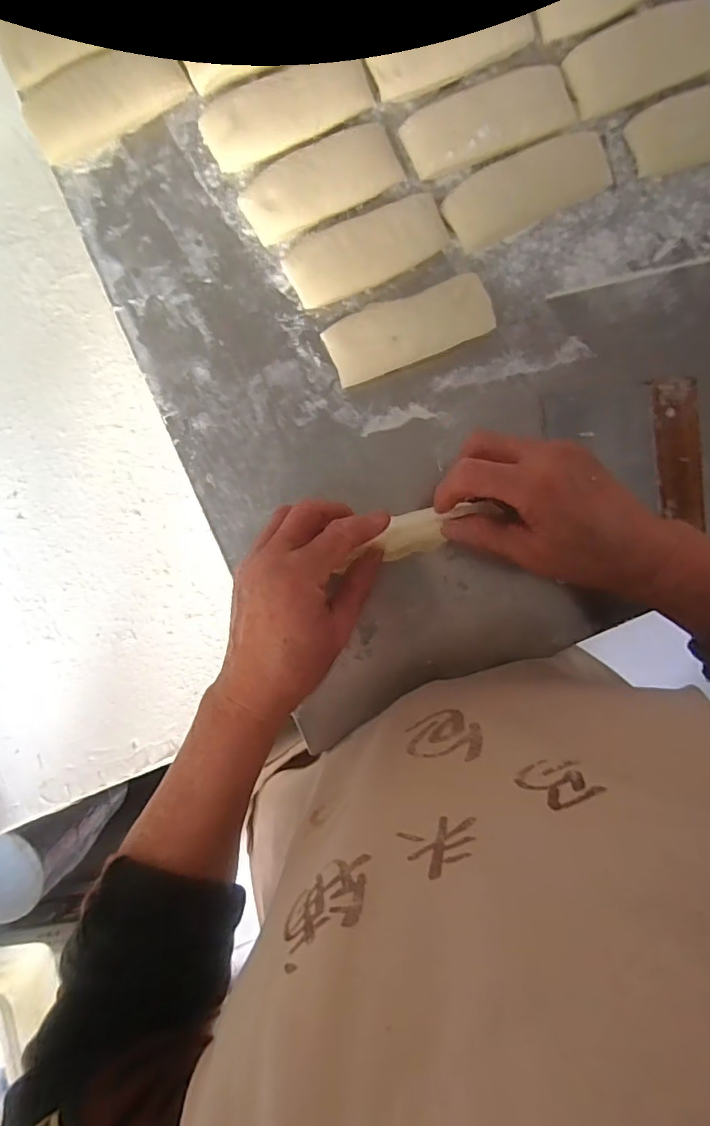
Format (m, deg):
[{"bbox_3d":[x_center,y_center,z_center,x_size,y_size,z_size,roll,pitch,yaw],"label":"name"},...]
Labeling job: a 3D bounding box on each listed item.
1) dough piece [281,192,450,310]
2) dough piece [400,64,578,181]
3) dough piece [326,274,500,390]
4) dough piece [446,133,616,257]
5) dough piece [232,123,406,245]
[{"bbox_3d":[0.010,-0.235,0.396,0.122,0.023,0.048,-23,91,3],"label":"dough piece"},{"bbox_3d":[0.101,-0.327,0.386,0.123,0.022,0.046,-21,91,2],"label":"dough piece"},{"bbox_3d":[0.041,-0.177,0.398,0.123,0.024,0.051,-20,91,2],"label":"dough piece"},{"bbox_3d":[0.131,-0.283,0.397,0.124,0.012,0.047,-26,91,3],"label":"dough piece"},{"bbox_3d":[-0.025,-0.287,0.395,0.122,0.021,0.049,-27,91,3],"label":"dough piece"}]

